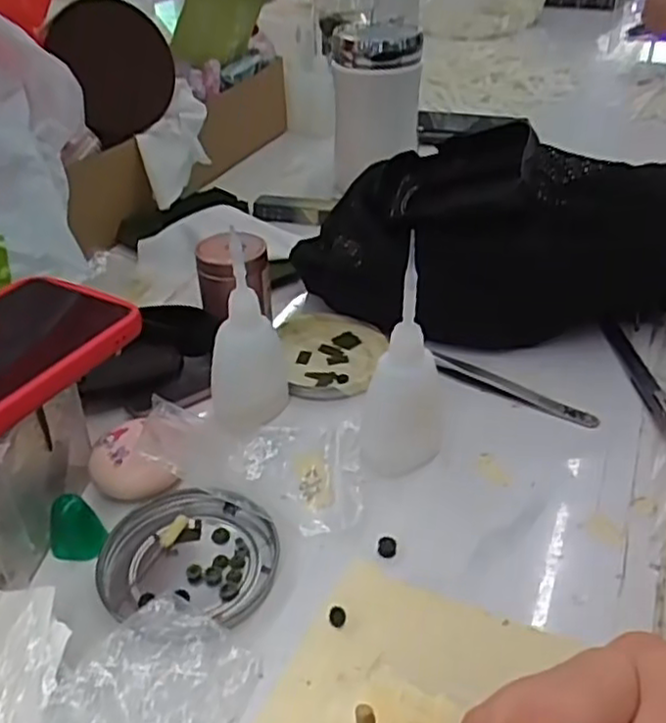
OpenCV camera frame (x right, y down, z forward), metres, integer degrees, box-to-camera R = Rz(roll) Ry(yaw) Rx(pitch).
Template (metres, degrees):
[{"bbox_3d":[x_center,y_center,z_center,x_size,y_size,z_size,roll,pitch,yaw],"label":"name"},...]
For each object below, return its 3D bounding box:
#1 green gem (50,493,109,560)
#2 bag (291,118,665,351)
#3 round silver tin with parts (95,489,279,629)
[{"bbox_3d":[-0.119,0.076,0.327,0.024,0.026,0.017,-19,40,-23],"label":"green gem"},{"bbox_3d":[0.131,-0.088,0.459,0.285,0.127,0.110,-9,37,-11],"label":"bag"},{"bbox_3d":[-0.066,0.087,0.326,0.078,0.014,0.067,3,36,5],"label":"round silver tin with parts"}]

